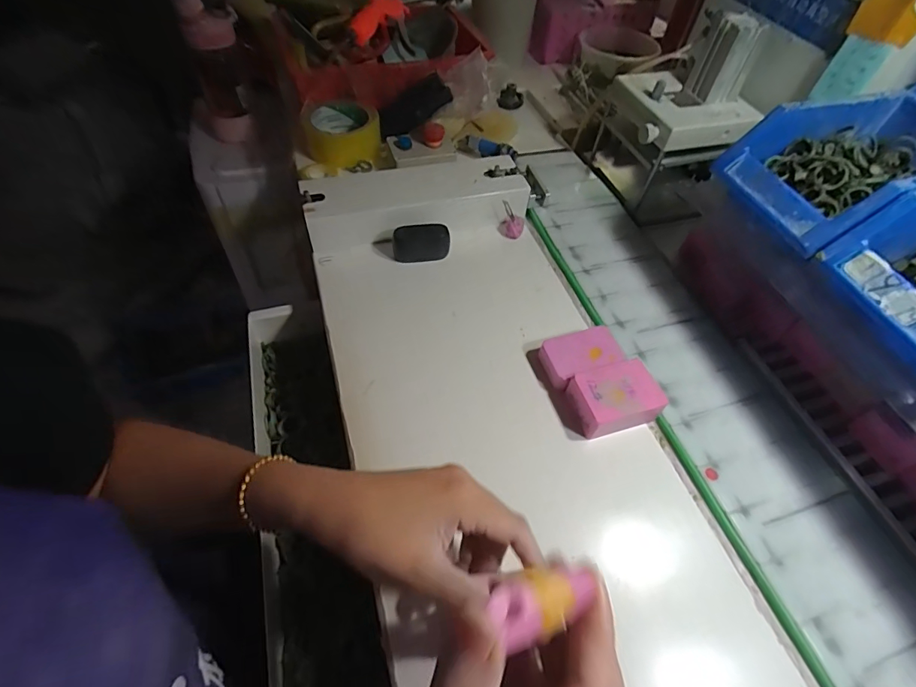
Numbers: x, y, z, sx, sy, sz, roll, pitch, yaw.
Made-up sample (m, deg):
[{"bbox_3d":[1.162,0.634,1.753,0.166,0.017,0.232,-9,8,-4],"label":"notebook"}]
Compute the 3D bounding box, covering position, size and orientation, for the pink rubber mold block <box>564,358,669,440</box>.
[{"bbox_3d":[0.135,0.044,0.384,0.072,0.030,0.048,-12,56,-13],"label":"pink rubber mold block"}]

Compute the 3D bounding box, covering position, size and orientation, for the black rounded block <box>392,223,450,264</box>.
[{"bbox_3d":[-0.041,-0.113,0.504,0.061,0.041,0.019,-5,29,-4],"label":"black rounded block"}]

